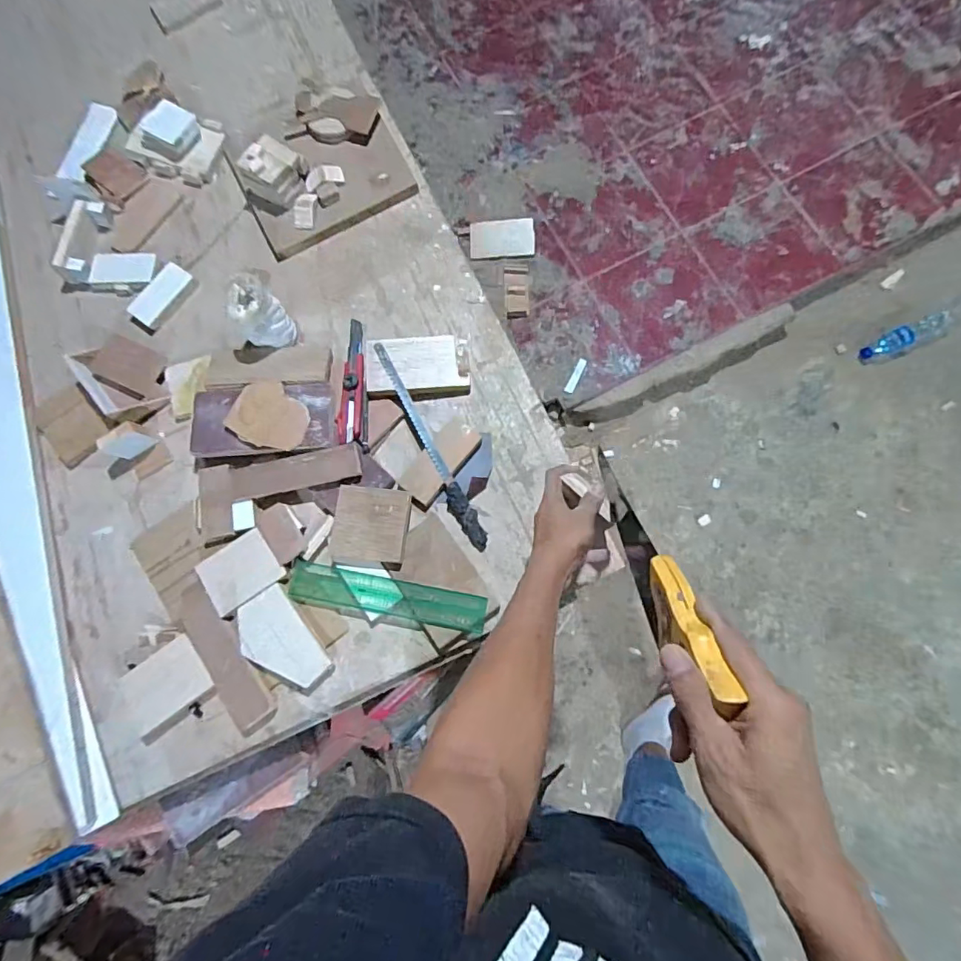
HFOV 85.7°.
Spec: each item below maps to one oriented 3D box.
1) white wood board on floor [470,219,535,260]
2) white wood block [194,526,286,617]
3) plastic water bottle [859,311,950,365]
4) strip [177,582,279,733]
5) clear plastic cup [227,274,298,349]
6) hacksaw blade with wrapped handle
[{"bbox_3d":[0.061,-0.674,1.444,0.178,0.011,0.109,0,78,6],"label":"white wood board on floor"},{"bbox_3d":[-0.316,0.119,0.681,0.097,0.017,0.078,-36,81,-1],"label":"white wood block"},{"bbox_3d":[1.150,-0.384,1.398,0.250,0.064,0.074,-23,76,0],"label":"plastic water bottle"},{"bbox_3d":[-0.327,0.222,0.659,0.059,0.009,0.199,-34,77,-2],"label":"strip"},{"bbox_3d":[-0.301,-0.224,0.726,0.064,0.106,0.069,-1,77,5],"label":"clear plastic cup"},{"bbox_3d":[-0.074,-0.048,0.708,0.028,0.012,0.316,-29,76,-1],"label":"hacksaw blade with wrapped handle"}]

